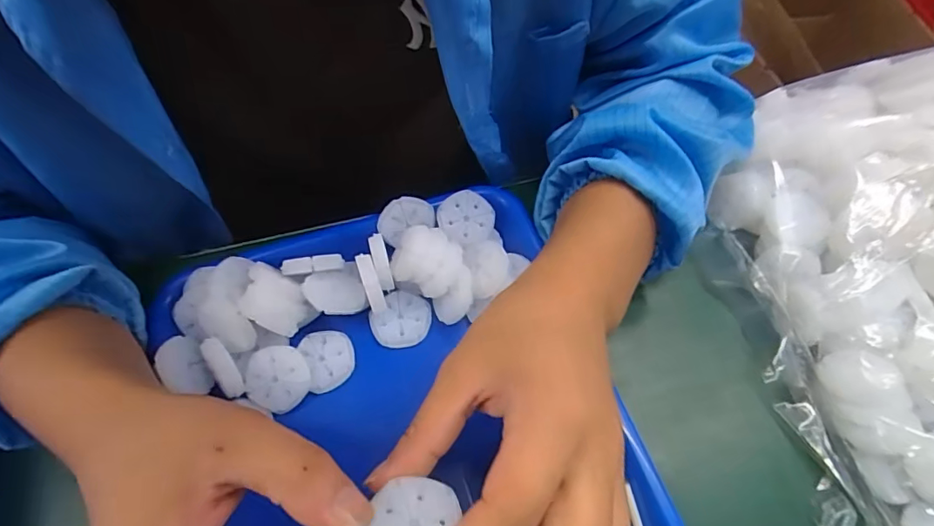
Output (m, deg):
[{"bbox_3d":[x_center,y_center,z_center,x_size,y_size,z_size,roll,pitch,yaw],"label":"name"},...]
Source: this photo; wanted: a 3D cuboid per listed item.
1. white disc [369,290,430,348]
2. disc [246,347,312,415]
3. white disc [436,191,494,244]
[{"bbox_3d":[-0.042,0.036,0.329,0.038,0.004,0.038,-1,61,2],"label":"white disc"},{"bbox_3d":[-0.113,0.069,0.304,0.037,0.006,0.037,1,82,-6],"label":"disc"},{"bbox_3d":[0.000,-0.031,0.348,0.038,0.004,0.035,1,85,-7],"label":"white disc"}]

